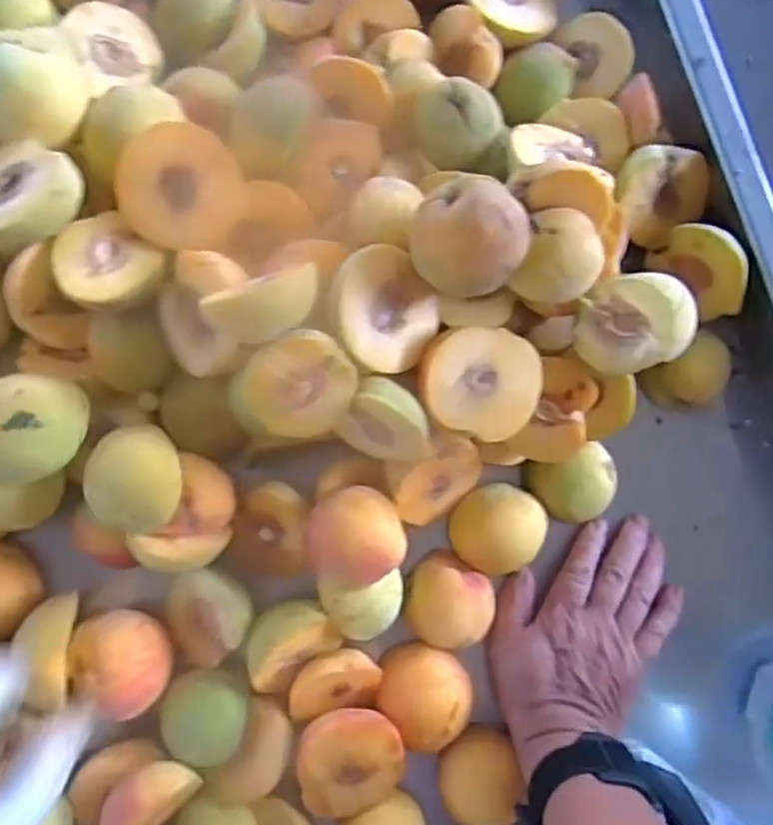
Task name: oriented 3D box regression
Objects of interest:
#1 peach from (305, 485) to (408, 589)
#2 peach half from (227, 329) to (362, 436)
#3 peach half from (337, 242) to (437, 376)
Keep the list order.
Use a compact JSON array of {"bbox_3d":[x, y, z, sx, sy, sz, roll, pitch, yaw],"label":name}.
[{"bbox_3d":[-0.019,0.071,0.404,0.053,0.040,0.054,0,82,-3],"label":"peach"},{"bbox_3d":[-0.047,-0.018,0.373,0.057,0.031,0.058,-37,118,10],"label":"peach half"},{"bbox_3d":[-0.005,-0.057,0.385,0.057,0.031,0.064,-27,113,-29],"label":"peach half"}]

